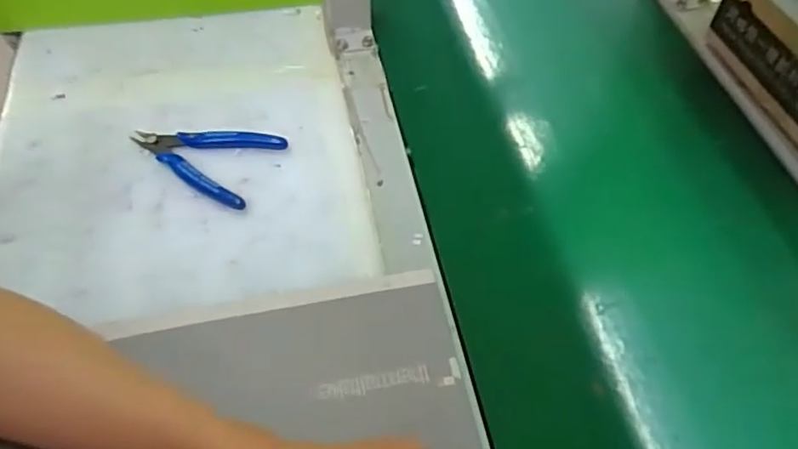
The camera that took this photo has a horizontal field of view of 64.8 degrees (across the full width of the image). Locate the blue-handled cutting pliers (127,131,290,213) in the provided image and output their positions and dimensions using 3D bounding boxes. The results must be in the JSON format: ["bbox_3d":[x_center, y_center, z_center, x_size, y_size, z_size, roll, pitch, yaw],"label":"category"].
[{"bbox_3d":[-0.158,-0.057,0.503,0.116,0.012,0.074,18,56,16],"label":"blue-handled cutting pliers"}]

